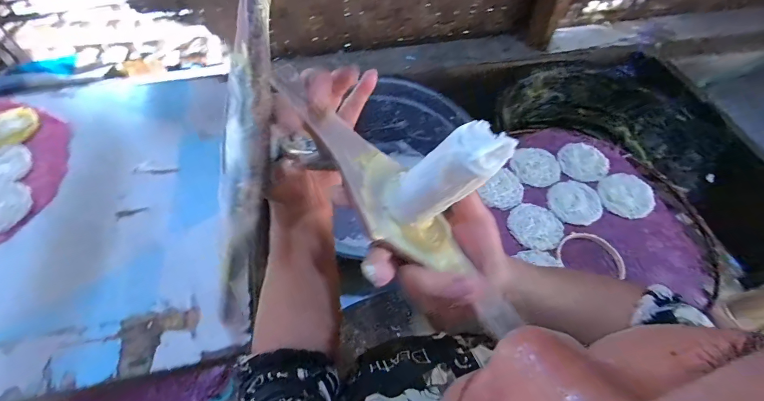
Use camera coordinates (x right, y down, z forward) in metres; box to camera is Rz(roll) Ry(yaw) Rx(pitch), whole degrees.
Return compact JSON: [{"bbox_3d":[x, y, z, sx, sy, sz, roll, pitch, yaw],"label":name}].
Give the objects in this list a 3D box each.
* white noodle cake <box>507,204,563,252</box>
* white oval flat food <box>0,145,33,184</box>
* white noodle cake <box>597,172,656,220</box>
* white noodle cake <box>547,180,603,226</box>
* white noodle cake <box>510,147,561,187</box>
[{"bbox_3d":[0.235,0.036,0.543,0.077,0.005,0.077,37,62,18],"label":"white noodle cake"},{"bbox_3d":[-0.588,-0.053,0.552,0.075,0.009,0.079,-24,62,-18],"label":"white oval flat food"},{"bbox_3d":[0.391,-0.008,0.573,0.076,0.018,0.077,29,60,13],"label":"white noodle cake"},{"bbox_3d":[0.309,0.002,0.570,0.079,0.005,0.077,2,58,-3],"label":"white noodle cake"},{"bbox_3d":[0.261,-0.059,0.606,0.080,0.006,0.085,29,60,14],"label":"white noodle cake"}]

